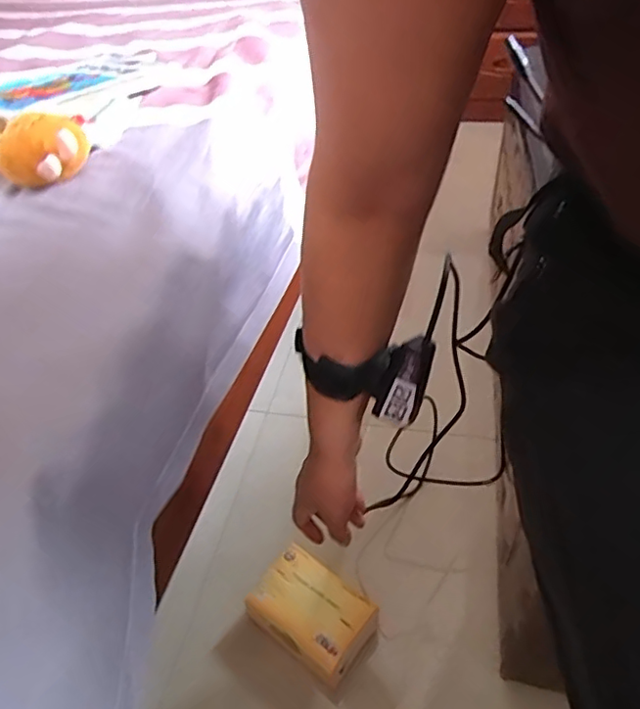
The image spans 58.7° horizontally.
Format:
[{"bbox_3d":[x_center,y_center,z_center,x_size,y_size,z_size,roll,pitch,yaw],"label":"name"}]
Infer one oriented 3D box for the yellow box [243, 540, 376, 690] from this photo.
[{"bbox_3d":[-0.011,0.313,0.682,0.135,0.078,0.095,26,49,27],"label":"yellow box"}]

